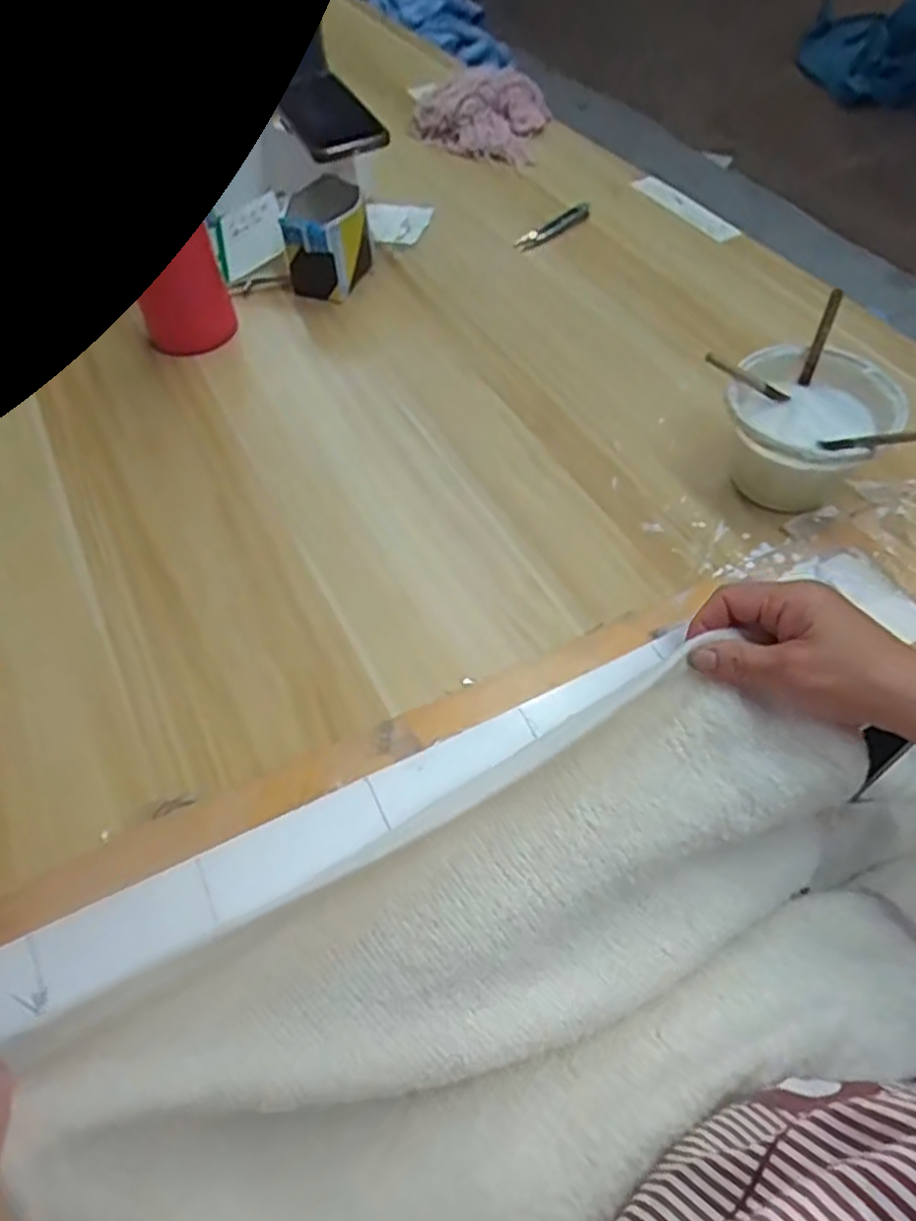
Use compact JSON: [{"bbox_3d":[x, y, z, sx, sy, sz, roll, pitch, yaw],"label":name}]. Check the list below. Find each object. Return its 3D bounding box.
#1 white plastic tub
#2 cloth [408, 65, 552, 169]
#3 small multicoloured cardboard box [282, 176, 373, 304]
[{"bbox_3d":[0.243,-0.124,0.526,0.105,0.082,0.103,-1,56,2],"label":"white plastic tub"},{"bbox_3d":[0.023,-0.590,0.876,0.157,0.049,0.121,17,58,14],"label":"cloth"},{"bbox_3d":[-0.122,-0.343,0.698,0.062,0.073,0.077,17,58,14],"label":"small multicoloured cardboard box"}]

